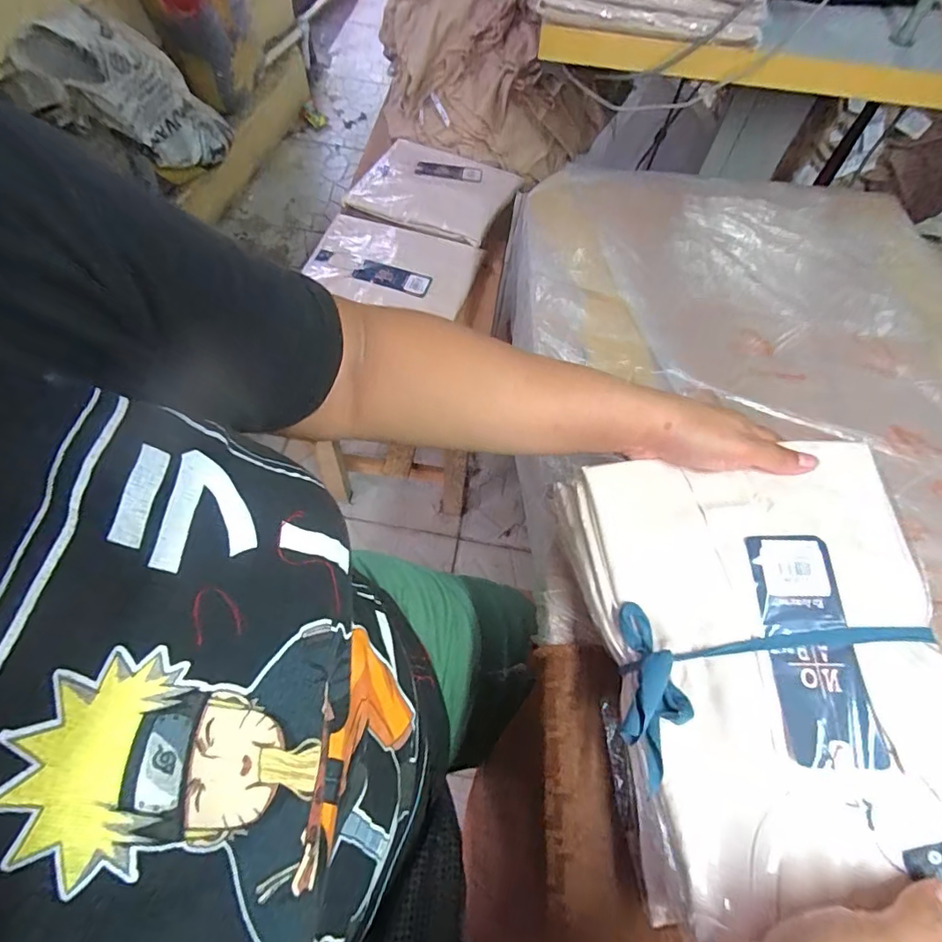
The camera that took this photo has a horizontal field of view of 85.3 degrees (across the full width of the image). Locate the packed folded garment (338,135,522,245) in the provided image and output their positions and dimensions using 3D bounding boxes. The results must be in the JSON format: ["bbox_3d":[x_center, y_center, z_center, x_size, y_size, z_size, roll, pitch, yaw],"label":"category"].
[{"bbox_3d":[-0.065,-0.495,0.900,0.246,0.021,0.209,20,62,6],"label":"packed folded garment"}]

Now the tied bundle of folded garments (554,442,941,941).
[{"bbox_3d":[0.186,0.107,0.307,0.210,0.069,0.239,-6,61,-6],"label":"tied bundle of folded garments"}]

